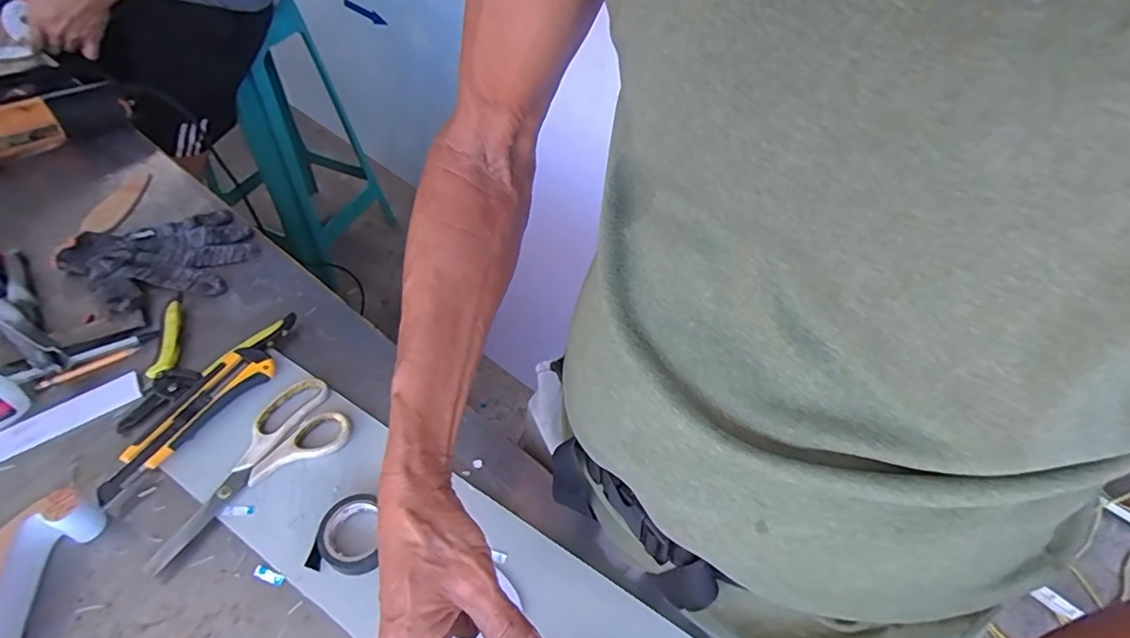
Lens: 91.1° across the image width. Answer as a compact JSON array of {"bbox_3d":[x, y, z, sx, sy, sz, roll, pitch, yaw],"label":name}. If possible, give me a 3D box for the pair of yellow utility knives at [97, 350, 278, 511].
[{"bbox_3d":[-0.343,0.089,0.502,0.039,0.027,0.165,30,56,20],"label":"pair of yellow utility knives"}]

